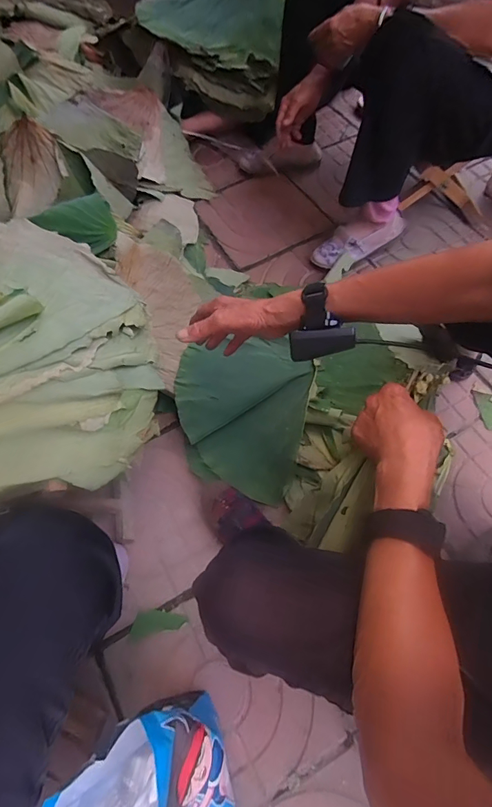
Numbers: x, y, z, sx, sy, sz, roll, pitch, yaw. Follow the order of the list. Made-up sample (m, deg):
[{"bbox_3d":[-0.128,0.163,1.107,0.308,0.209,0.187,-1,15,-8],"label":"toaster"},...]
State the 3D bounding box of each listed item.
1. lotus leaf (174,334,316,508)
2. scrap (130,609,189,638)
[{"bbox_3d":[-0.023,0.005,0.815,0.264,0.091,0.308,11,65,8],"label":"lotus leaf"},{"bbox_3d":[-0.155,0.384,0.726,0.097,0.006,0.038,-10,64,-2],"label":"scrap"}]

